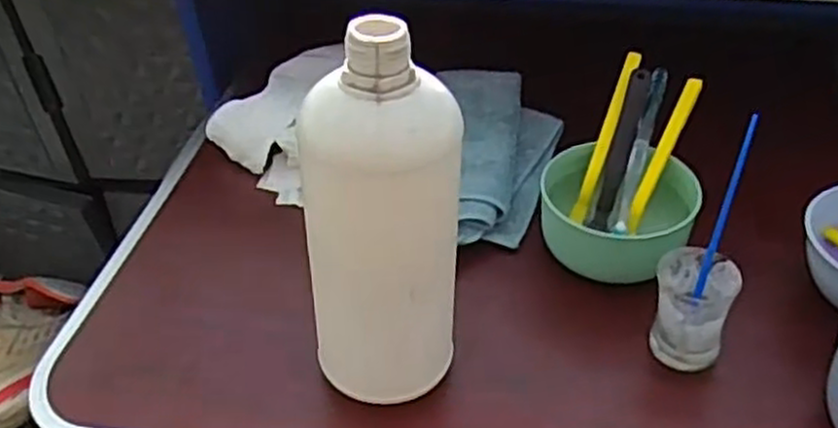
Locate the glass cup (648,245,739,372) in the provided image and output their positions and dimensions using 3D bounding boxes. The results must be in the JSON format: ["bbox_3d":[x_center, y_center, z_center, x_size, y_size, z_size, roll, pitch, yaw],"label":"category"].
[{"bbox_3d":[0.173,0.060,0.488,0.046,0.066,0.047,-1,42,1],"label":"glass cup"}]

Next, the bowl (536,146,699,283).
[{"bbox_3d":[0.141,0.000,0.552,0.111,0.047,0.093,11,43,15],"label":"bowl"}]

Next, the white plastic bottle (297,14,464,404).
[{"bbox_3d":[-0.022,0.009,0.417,0.078,0.215,0.077,11,43,15],"label":"white plastic bottle"}]

